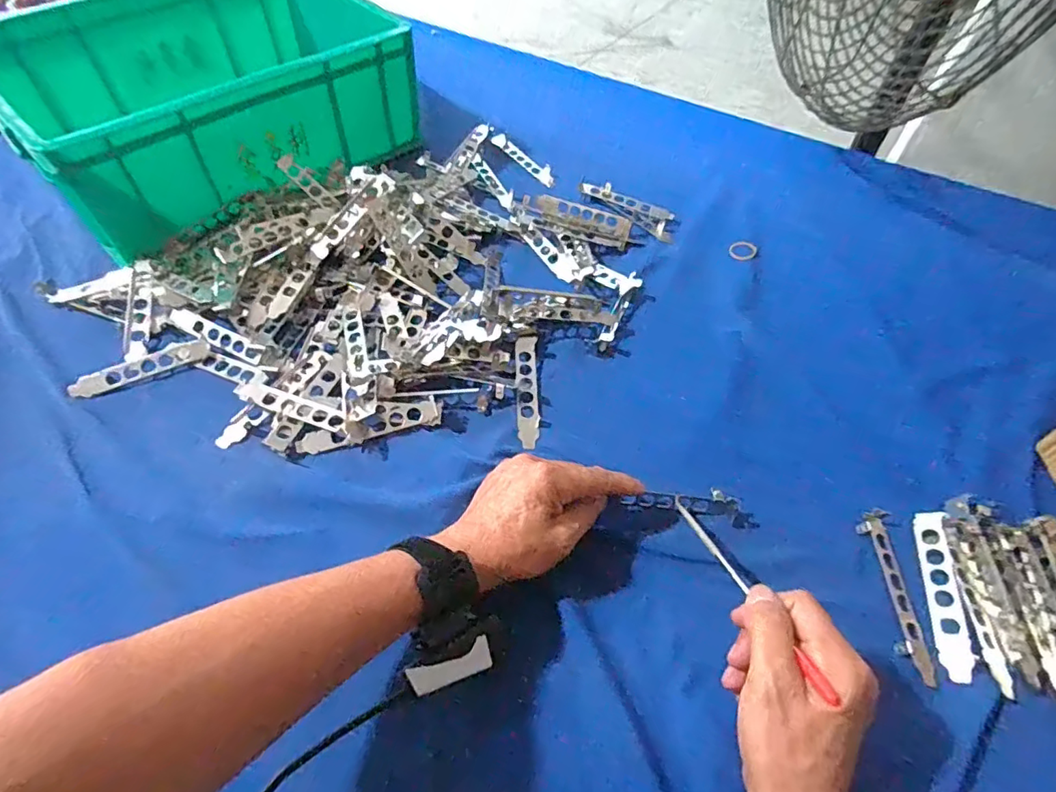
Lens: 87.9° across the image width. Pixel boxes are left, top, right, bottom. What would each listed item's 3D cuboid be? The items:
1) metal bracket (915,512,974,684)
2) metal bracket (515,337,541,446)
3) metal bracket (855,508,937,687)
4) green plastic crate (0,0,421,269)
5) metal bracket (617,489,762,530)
[{"bbox_3d":[0.305,0.143,0.401,0.021,0.006,0.122,12,55,6],"label":"metal bracket"},{"bbox_3d":[0.000,-0.006,0.505,0.020,0.005,0.118,0,54,-3],"label":"metal bracket"},{"bbox_3d":[0.270,0.142,0.405,0.026,0.007,0.124,6,54,2],"label":"metal bracket"},{"bbox_3d":[-0.384,-0.363,0.654,0.329,0.130,0.401,36,62,22],"label":"green plastic crate"},{"bbox_3d":[0.132,0.085,0.436,0.103,0.018,0.023,9,58,1],"label":"metal bracket"}]

